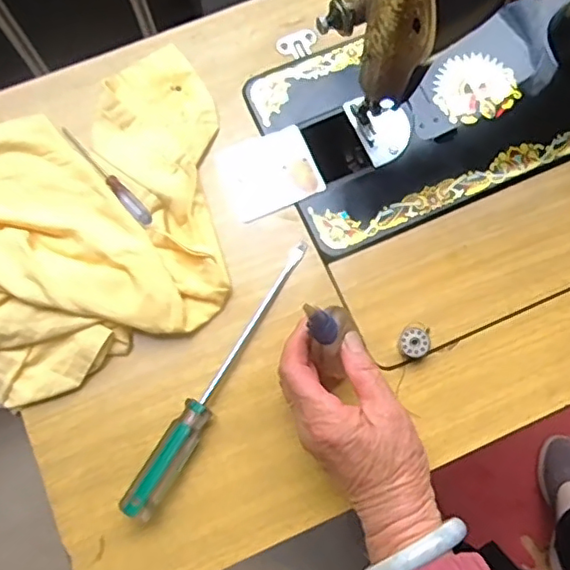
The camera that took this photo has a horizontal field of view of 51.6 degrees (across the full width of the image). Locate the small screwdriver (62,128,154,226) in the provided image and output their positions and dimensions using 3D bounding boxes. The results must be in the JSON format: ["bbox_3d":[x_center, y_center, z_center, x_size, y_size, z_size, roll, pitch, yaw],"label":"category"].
[{"bbox_3d":[-0.146,-0.091,0.474,0.011,0.015,0.122,-41,78,-9],"label":"small screwdriver"}]

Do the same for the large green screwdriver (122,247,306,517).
[{"bbox_3d":[-0.046,0.063,0.438,0.024,0.027,0.233,30,78,9],"label":"large green screwdriver"}]

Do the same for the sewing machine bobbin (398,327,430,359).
[{"bbox_3d":[0.098,0.045,0.448,0.021,0.018,0.022,0,75,1],"label":"sewing machine bobbin"}]

